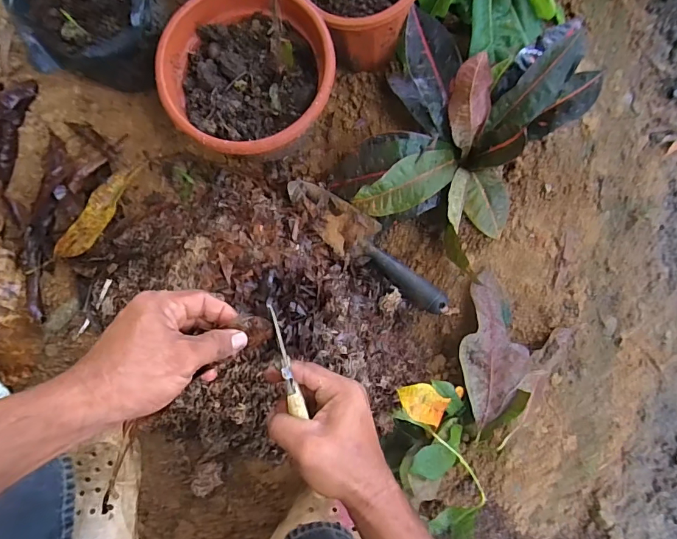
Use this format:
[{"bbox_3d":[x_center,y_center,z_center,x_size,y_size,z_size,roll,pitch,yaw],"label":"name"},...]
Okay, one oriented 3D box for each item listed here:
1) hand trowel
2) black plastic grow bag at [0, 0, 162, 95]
[{"bbox_3d":[0.040,-0.035,0.579,0.254,0.031,0.062,33,84,-3],"label":"hand trowel"},{"bbox_3d":[-0.312,-0.326,0.553,0.170,0.135,0.175,-22,89,-6],"label":"black plastic grow bag"}]

